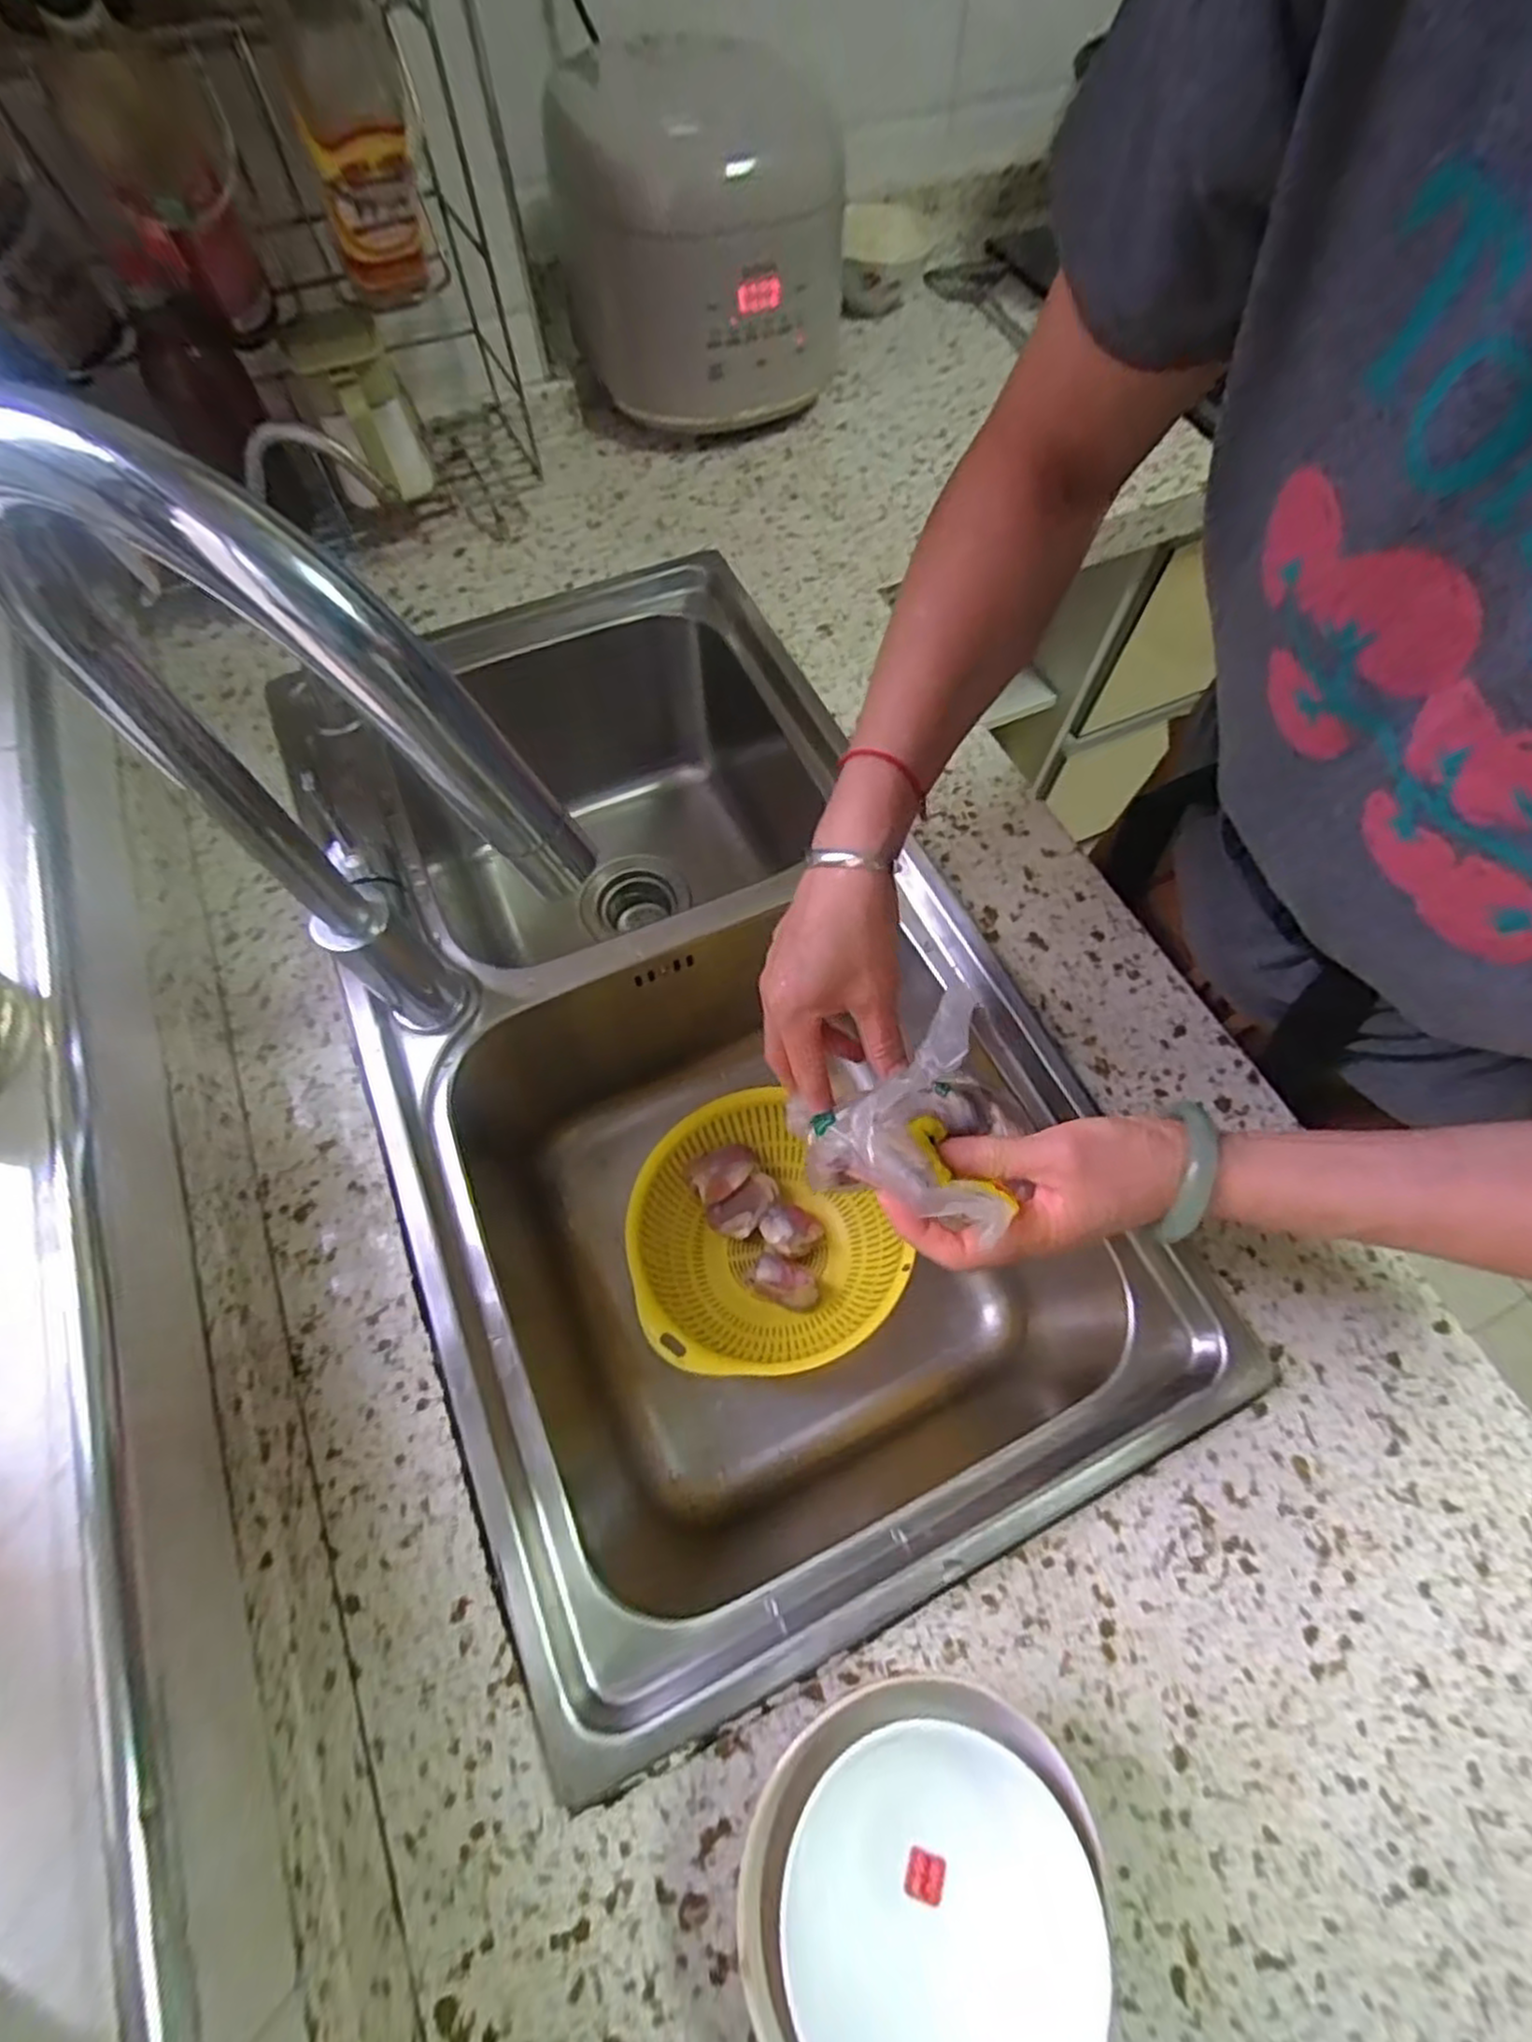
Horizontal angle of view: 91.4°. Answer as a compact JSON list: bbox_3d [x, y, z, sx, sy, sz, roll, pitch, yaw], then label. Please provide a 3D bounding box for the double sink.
[{"bbox_3d":[-0.057,0.007,0.595,0.407,0.220,0.744,-19,67,-9],"label":"double sink"}]

